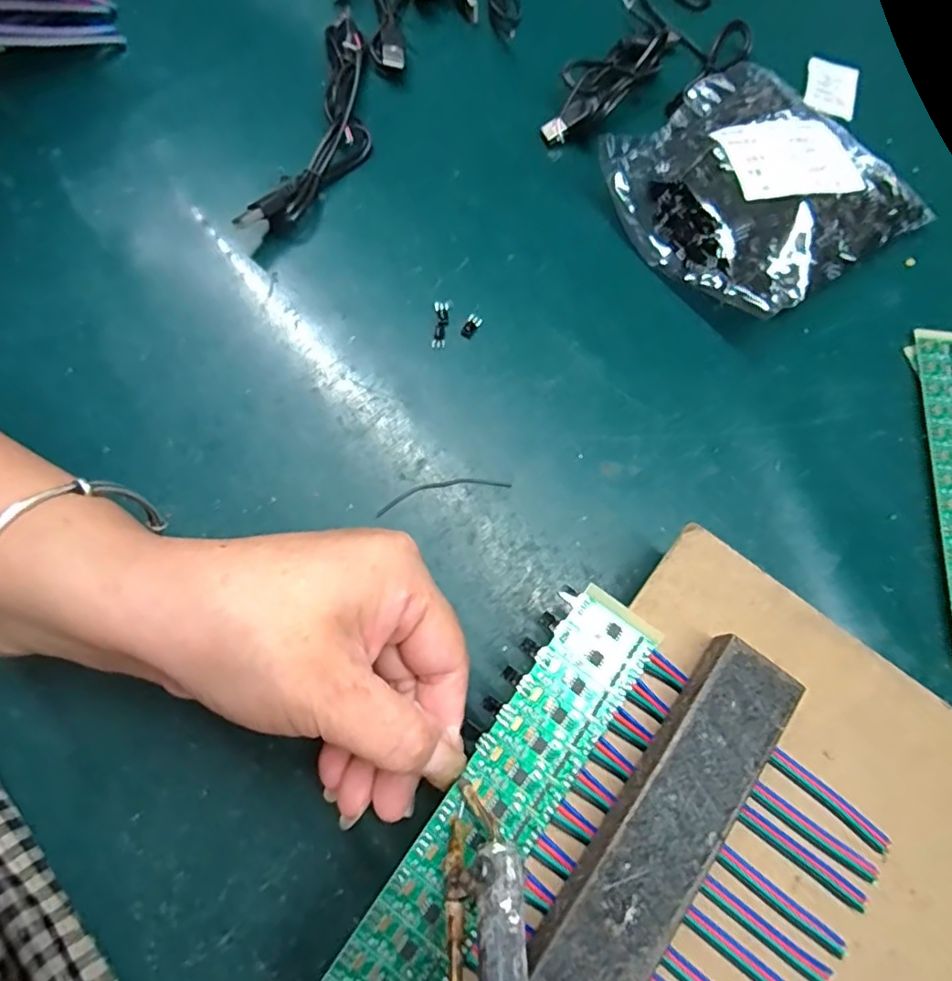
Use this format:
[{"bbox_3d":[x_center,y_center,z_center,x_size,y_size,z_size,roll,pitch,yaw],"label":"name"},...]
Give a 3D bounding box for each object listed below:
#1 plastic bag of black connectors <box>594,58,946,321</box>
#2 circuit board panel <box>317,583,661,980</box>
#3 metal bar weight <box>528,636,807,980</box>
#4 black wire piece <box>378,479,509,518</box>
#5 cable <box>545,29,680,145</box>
[{"bbox_3d":[0.148,-0.166,0.309,0.137,0.034,0.135,-32,76,-11],"label":"plastic bag of black connectors"},{"bbox_3d":[0.007,0.107,0.194,0.032,0.004,0.163,36,74,10],"label":"circuit board panel"},{"bbox_3d":[0.035,0.136,0.176,0.032,0.022,0.204,37,75,10],"label":"metal bar weight"},{"bbox_3d":[-0.015,0.000,0.267,0.061,0.004,0.010,-13,73,-5],"label":"black wire piece"},{"bbox_3d":[0.080,-0.240,0.339,0.110,0.024,0.033,-43,78,-13],"label":"cable"}]

